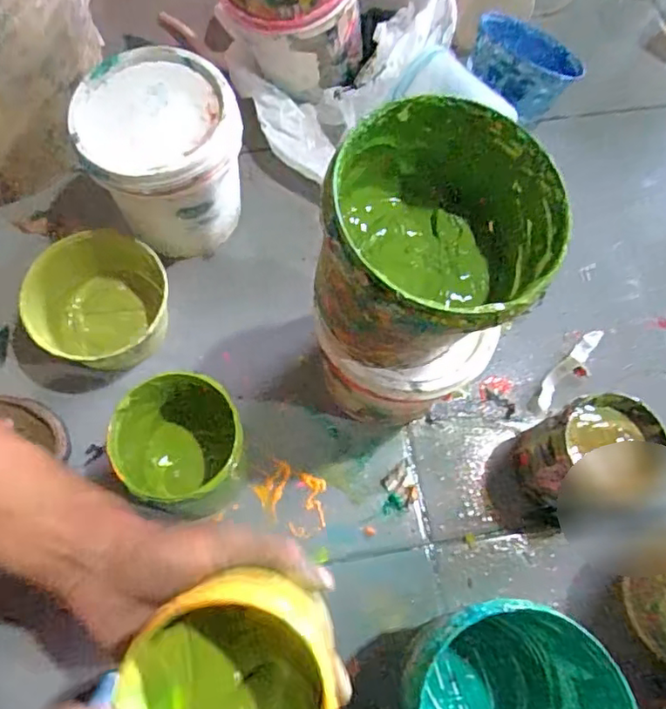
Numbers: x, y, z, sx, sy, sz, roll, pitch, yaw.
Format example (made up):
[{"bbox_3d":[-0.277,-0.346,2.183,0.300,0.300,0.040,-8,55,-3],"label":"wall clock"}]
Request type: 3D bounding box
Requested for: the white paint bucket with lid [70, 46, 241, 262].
[{"bbox_3d":[-0.139,-0.161,0.516,0.118,0.130,0.117,1,69,-3],"label":"white paint bucket with lid"}]

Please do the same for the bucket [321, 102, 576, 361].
[{"bbox_3d":[0.057,-0.056,0.353,0.118,0.121,0.118,1,69,-3],"label":"bucket"}]

